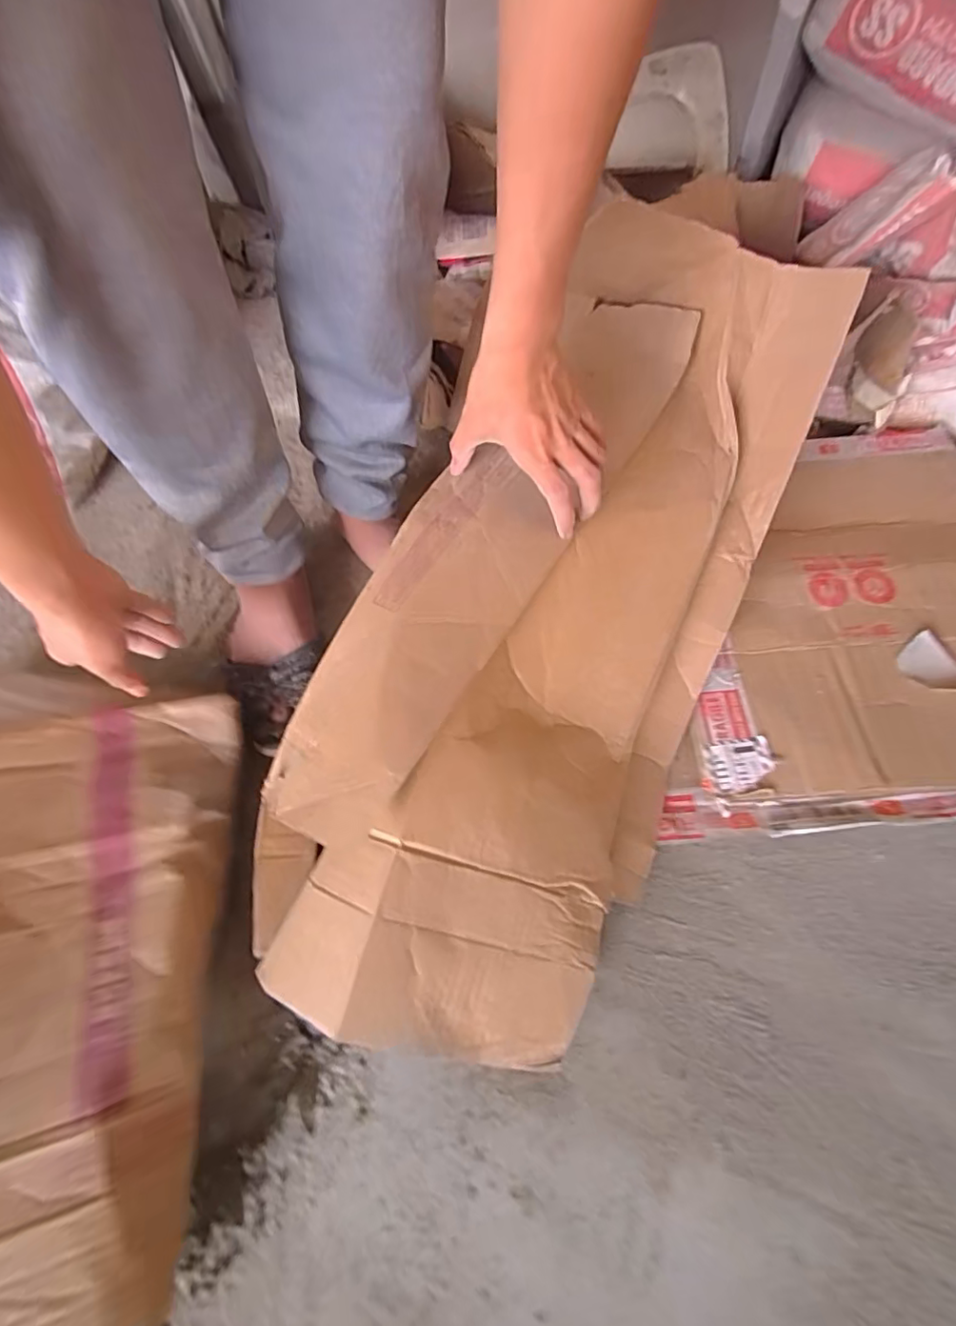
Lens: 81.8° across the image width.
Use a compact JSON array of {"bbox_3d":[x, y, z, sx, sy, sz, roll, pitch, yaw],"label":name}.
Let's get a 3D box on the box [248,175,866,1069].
[{"bbox_3d":[0.081,-0.061,0.479,0.280,0.141,0.730,26,76,14],"label":"box"}]

